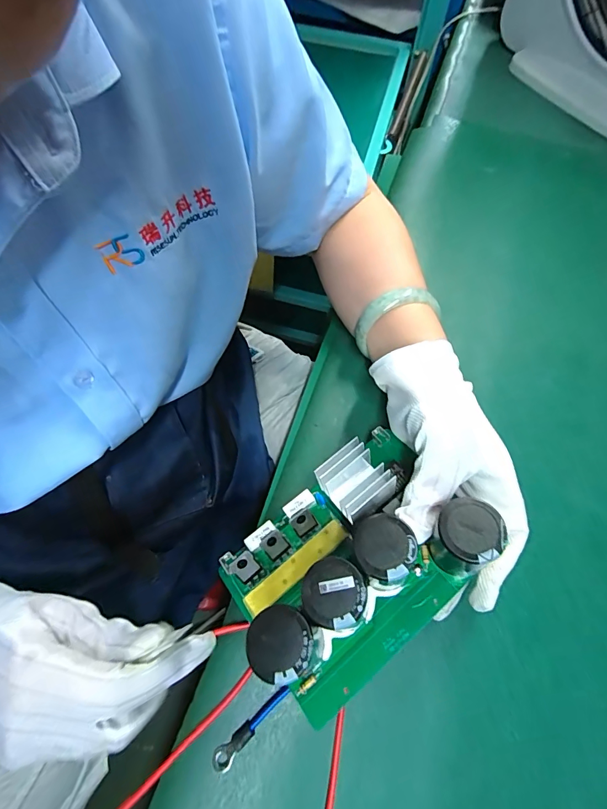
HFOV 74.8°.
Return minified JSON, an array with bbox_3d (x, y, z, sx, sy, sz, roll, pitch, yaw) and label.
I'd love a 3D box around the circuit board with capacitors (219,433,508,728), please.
[{"bbox_3d":[0.030,0.087,0.239,0.156,0.061,0.110,-38,61,-11],"label":"circuit board with capacitors"}]

